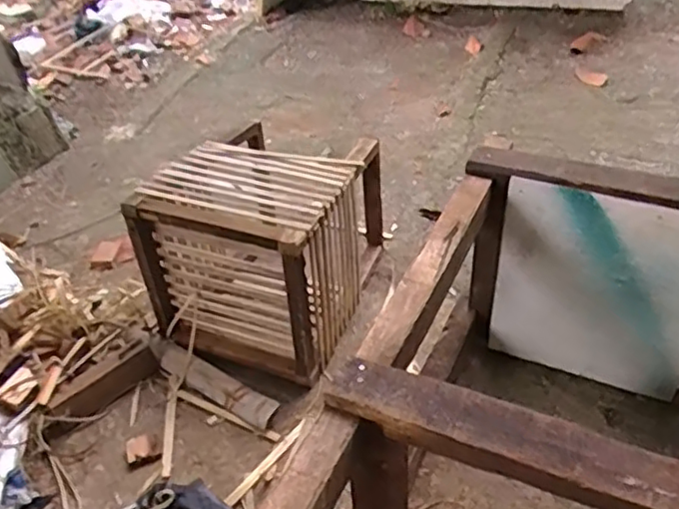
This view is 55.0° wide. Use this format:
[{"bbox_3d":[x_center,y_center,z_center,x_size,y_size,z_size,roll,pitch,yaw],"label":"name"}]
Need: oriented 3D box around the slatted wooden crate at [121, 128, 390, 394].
[{"bbox_3d":[-0.127,-0.035,1.187,0.314,0.309,0.393,12,43,20],"label":"slatted wooden crate"}]

